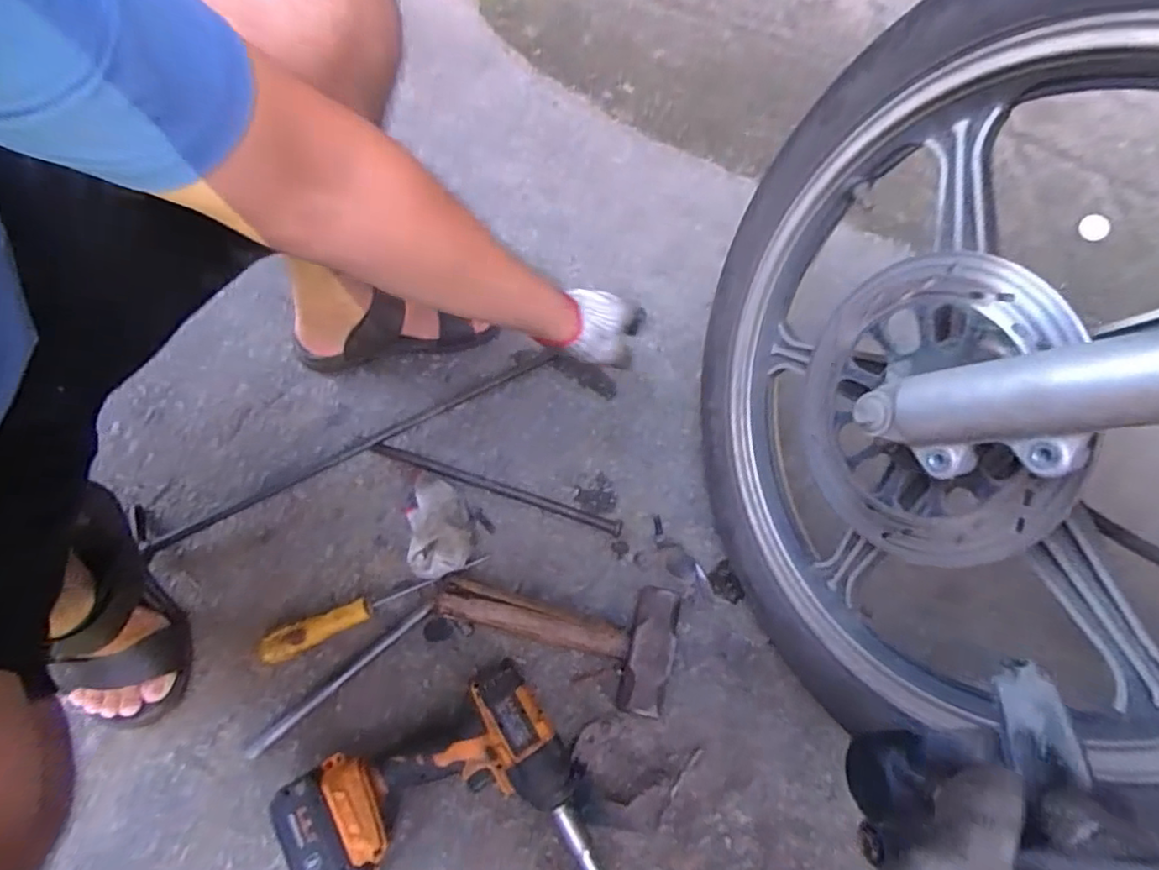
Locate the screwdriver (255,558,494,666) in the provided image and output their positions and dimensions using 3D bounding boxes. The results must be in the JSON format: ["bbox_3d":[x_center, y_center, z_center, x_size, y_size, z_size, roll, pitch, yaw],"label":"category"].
[{"bbox_3d":[-0.215,0.179,0.627,0.236,0.034,0.031,-22,68,-16],"label":"screwdriver"}]

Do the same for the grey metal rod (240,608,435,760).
[{"bbox_3d":[-0.244,0.250,0.606,0.215,0.011,0.014,-36,72,-21],"label":"grey metal rod"}]

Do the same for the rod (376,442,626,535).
[{"bbox_3d":[-0.099,0.063,0.702,0.308,0.009,0.015,18,63,3],"label":"rod"}]

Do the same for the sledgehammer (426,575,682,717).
[{"bbox_3d":[-0.026,0.201,0.610,0.245,0.052,0.121,12,66,4],"label":"sledgehammer"}]

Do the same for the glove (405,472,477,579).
[{"bbox_3d":[-0.159,0.099,0.656,0.072,0.053,0.122,-17,67,-9],"label":"glove"}]

